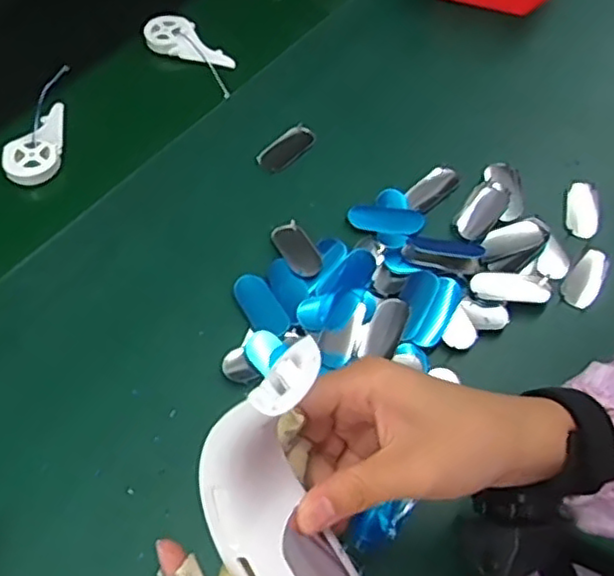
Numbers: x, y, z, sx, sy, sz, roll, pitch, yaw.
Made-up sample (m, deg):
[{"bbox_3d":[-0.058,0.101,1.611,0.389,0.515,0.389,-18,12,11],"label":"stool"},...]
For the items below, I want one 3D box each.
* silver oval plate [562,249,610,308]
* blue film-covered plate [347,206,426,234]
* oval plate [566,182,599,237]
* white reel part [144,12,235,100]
[{"bbox_3d":[0.216,-0.006,0.518,0.023,0.013,0.057,32,61,23],"label":"silver oval plate"},{"bbox_3d":[0.063,-0.055,0.535,0.060,0.004,0.026,10,56,4],"label":"blue film-covered plate"},{"bbox_3d":[0.227,-0.065,0.551,0.025,0.006,0.058,13,56,6],"label":"oval plate"},{"bbox_3d":[-0.108,-0.229,0.649,0.119,0.014,0.045,38,63,12],"label":"white reel part"}]

